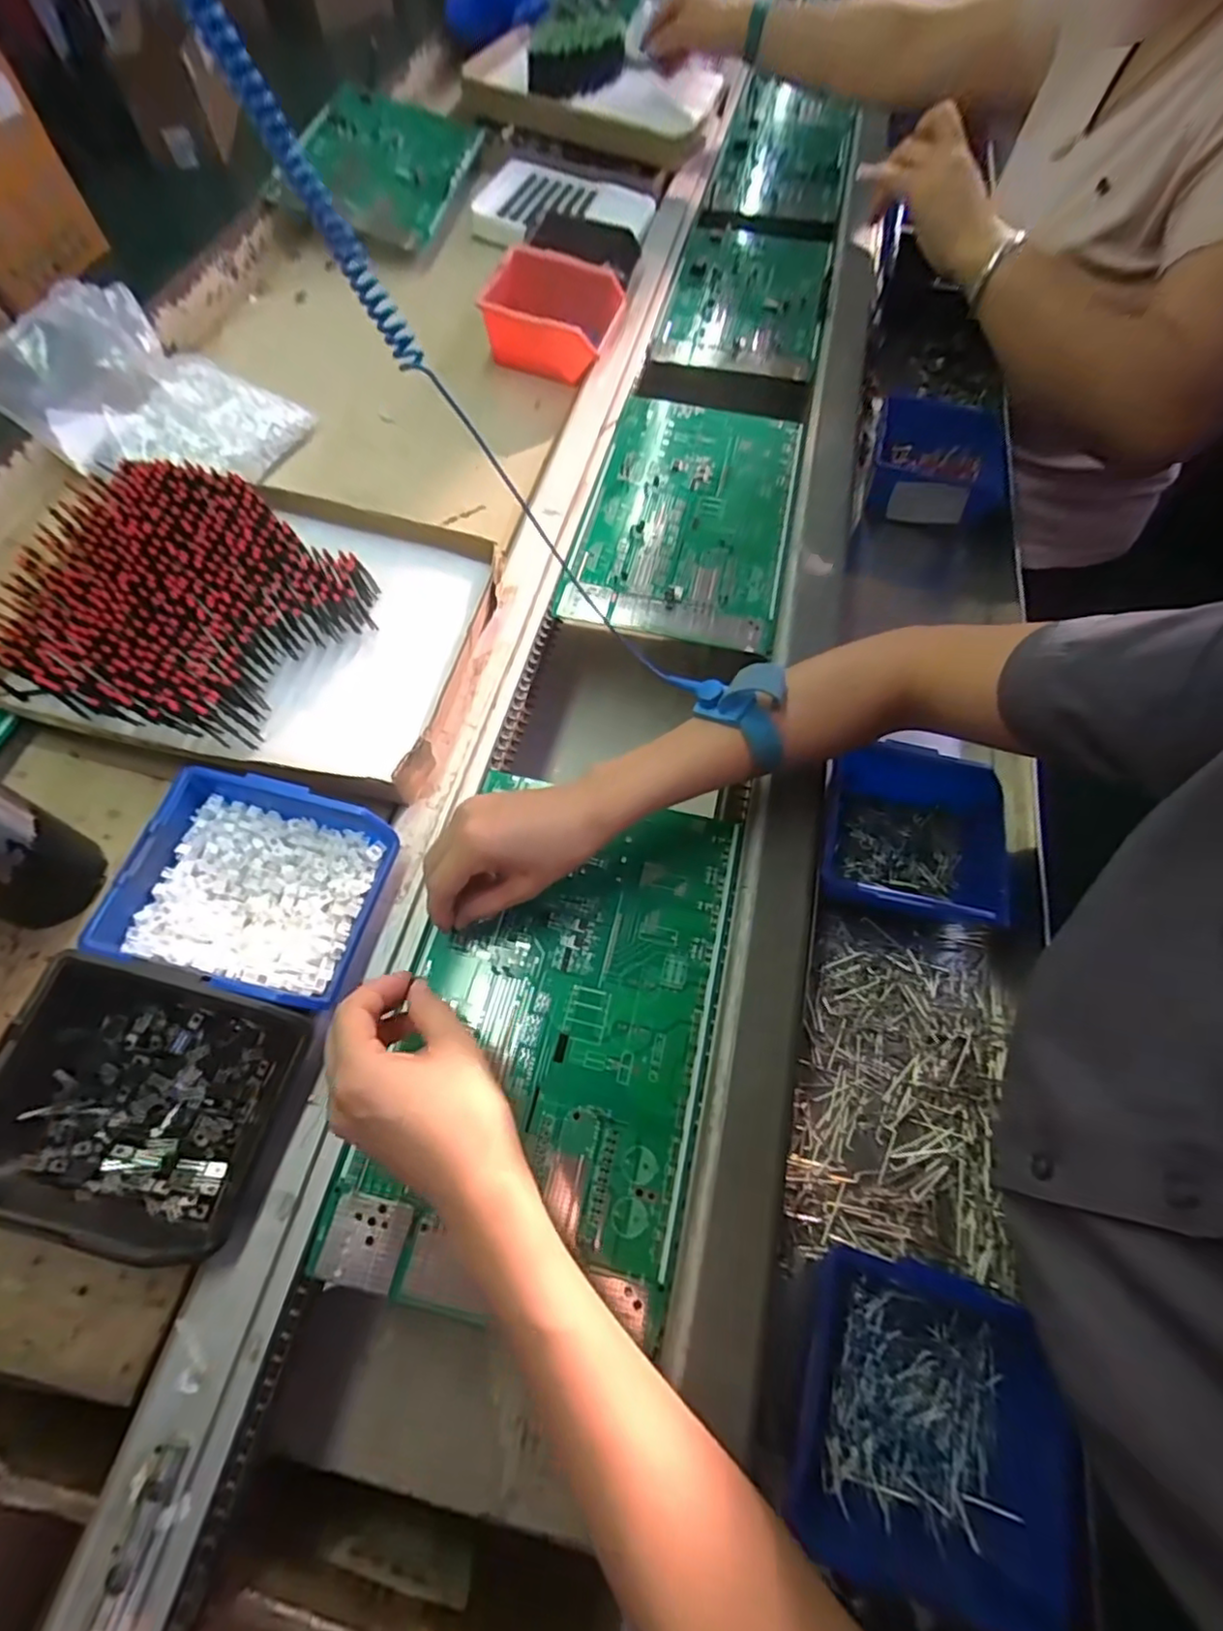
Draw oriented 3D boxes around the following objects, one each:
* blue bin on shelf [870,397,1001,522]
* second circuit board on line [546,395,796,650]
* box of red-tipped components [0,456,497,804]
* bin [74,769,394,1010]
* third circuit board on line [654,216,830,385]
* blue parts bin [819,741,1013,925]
[{"bbox_3d":[0.325,-0.355,0.642,0.131,0.051,0.121,15,65,5],"label":"blue bin on shelf"},{"bbox_3d":[0.072,-0.280,0.592,0.180,0.011,0.294,12,64,4],"label":"second circuit board on line"},{"bbox_3d":[-0.252,-0.147,0.464,0.296,0.075,0.224,12,64,4],"label":"box of red-tipped components"},{"bbox_3d":[-0.212,0.043,0.387,0.128,0.056,0.118,13,64,4],"label":"bin"},{"bbox_3d":[0.162,-0.625,0.764,0.176,0.017,0.293,10,66,8],"label":"third circuit board on line"},{"bbox_3d":[0.221,0.017,0.463,0.135,0.055,0.125,11,64,3],"label":"blue parts bin"}]

